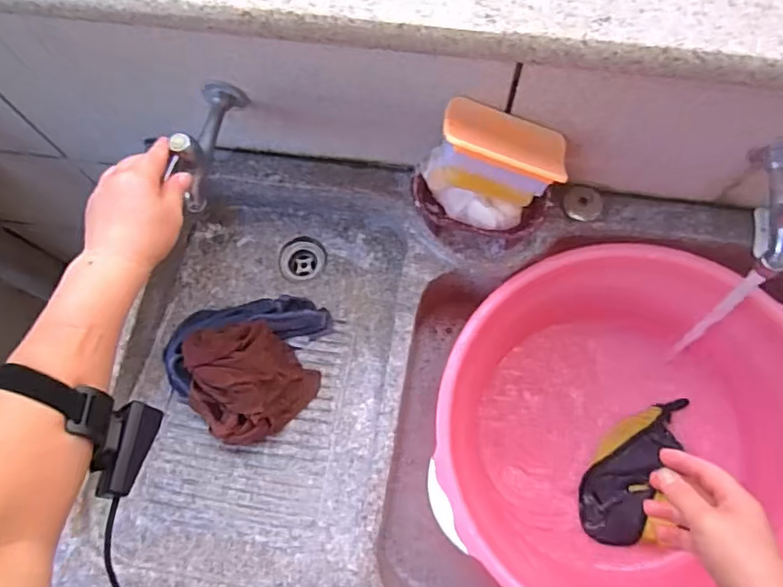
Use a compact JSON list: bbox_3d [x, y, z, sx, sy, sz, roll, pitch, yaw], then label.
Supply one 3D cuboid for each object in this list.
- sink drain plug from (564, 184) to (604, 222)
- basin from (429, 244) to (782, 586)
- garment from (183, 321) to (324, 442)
[{"bbox_3d":[0.230,-0.108,0.675,0.044,0.015,0.042,-1,73,2],"label":"sink drain plug"},{"bbox_3d":[0.266,0.176,0.685,0.416,0.205,0.406,-1,73,2],"label":"basin"},{"bbox_3d":[-0.175,0.096,0.654,0.143,0.086,0.122,40,78,13],"label":"garment"}]

